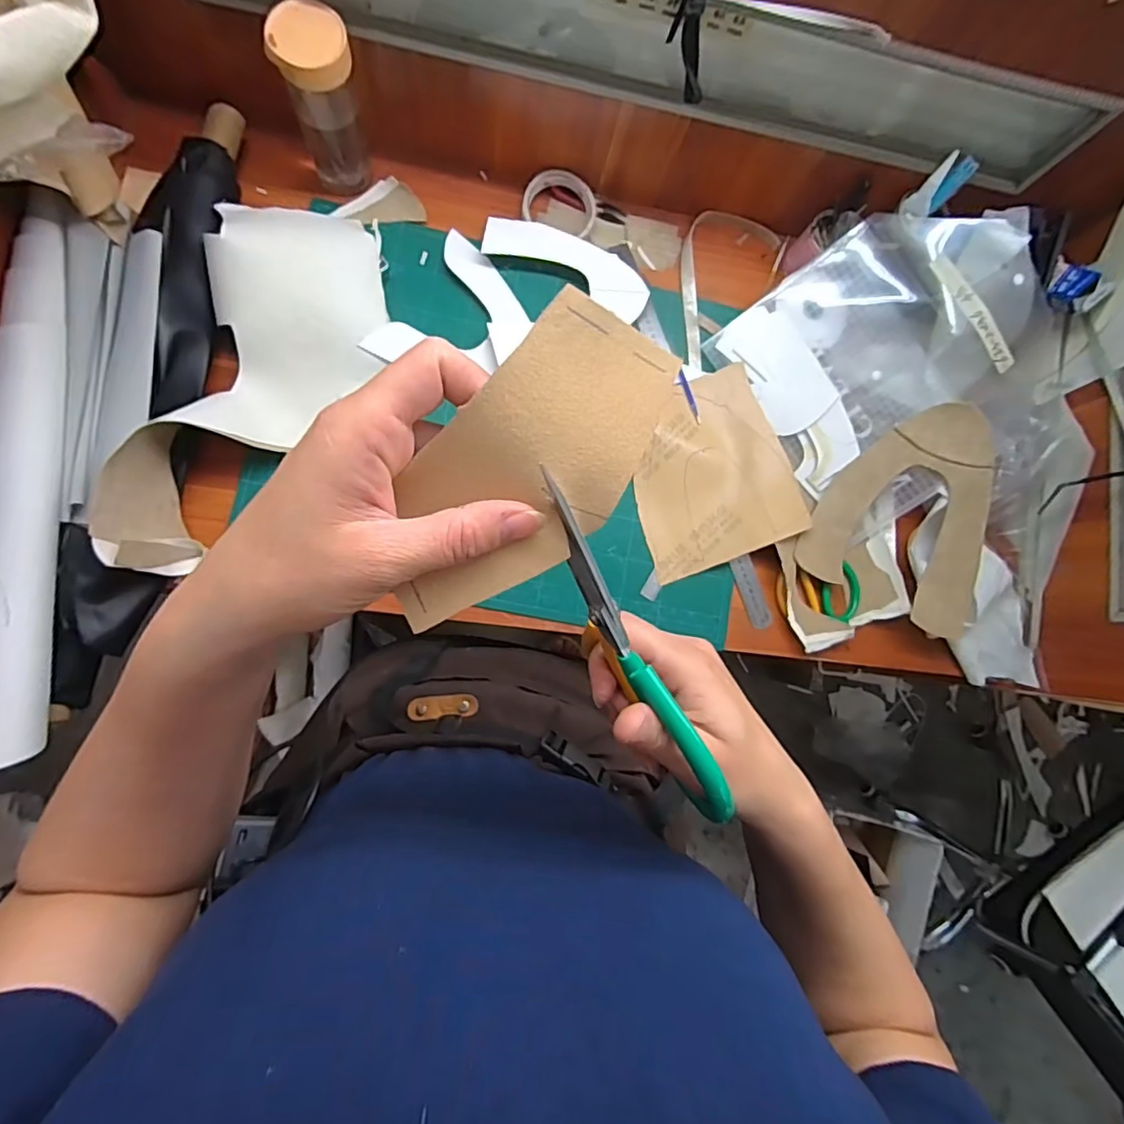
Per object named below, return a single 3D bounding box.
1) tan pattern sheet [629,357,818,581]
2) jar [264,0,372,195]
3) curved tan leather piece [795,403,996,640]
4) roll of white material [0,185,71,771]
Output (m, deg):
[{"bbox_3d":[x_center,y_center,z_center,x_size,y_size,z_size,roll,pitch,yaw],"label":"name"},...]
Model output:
[{"bbox_3d":[0.180,-0.114,0.721,0.191,0.039,0.228,-19,88,-9],"label":"tan pattern sheet"},{"bbox_3d":[-0.256,-0.492,0.638,0.075,0.187,0.061,-13,87,-9],"label":"jar"},{"bbox_3d":[0.448,-0.060,0.721,0.218,0.033,0.246,28,103,2],"label":"curved tan leather piece"},{"bbox_3d":[-0.505,-0.072,0.551,0.069,0.049,0.535,5,85,-8],"label":"roll of white material"}]

